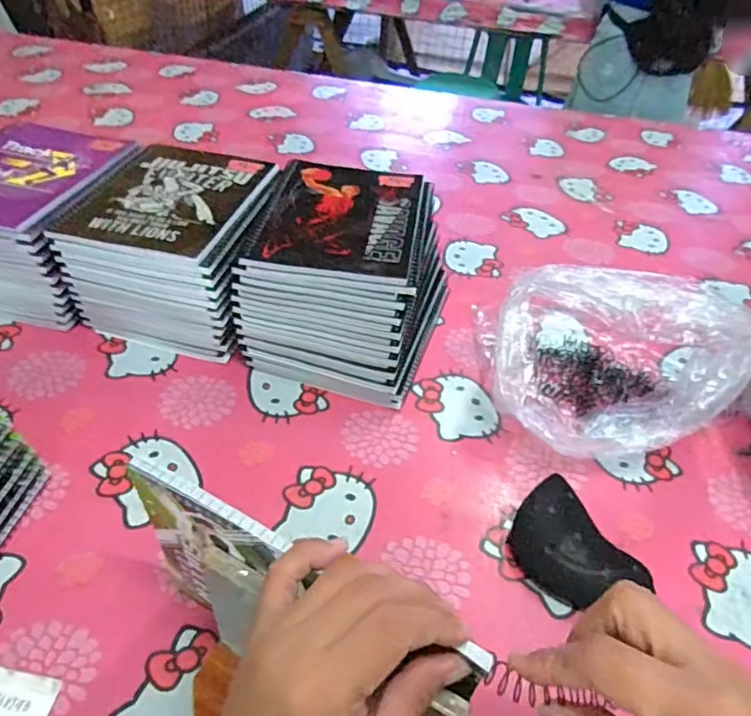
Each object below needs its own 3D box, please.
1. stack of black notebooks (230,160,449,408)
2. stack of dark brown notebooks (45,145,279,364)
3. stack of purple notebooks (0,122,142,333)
[{"bbox_3d":[-0.027,-0.088,0.585,0.186,0.120,0.223,16,45,10],"label":"stack of black notebooks"},{"bbox_3d":[-0.199,-0.117,0.599,0.169,0.119,0.200,10,44,5],"label":"stack of dark brown notebooks"},{"bbox_3d":[-0.362,-0.146,0.616,0.170,0.120,0.196,11,44,6],"label":"stack of purple notebooks"}]

